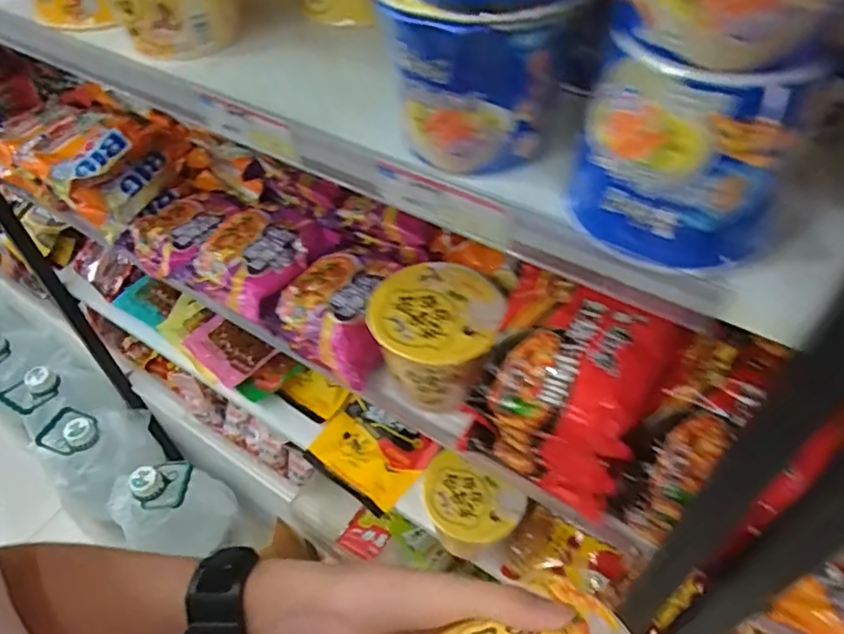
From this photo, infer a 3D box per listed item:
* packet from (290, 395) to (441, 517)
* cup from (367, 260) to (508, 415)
[{"bbox_3d":[-0.087,0.201,0.924,0.182,0.057,0.124,31,57,26],"label":"packet"},{"bbox_3d":[0.015,0.014,0.616,0.124,0.099,0.126,-1,49,2],"label":"cup"}]

